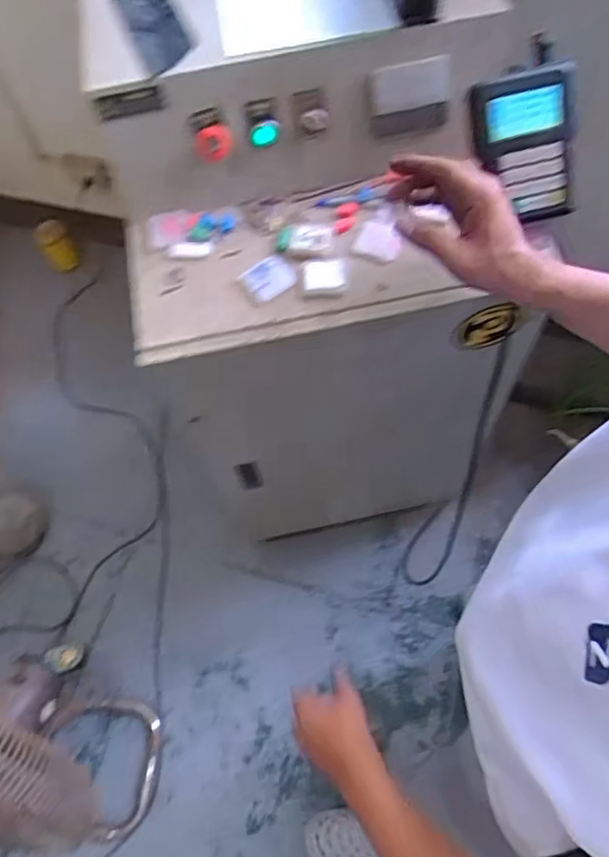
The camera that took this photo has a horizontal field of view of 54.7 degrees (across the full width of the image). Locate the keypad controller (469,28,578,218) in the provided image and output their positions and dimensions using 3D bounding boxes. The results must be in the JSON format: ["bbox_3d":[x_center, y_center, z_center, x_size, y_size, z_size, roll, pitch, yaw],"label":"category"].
[{"bbox_3d":[0.231,-0.315,0.635,0.107,0.028,0.171,-11,110,-2],"label":"keypad controller"}]

